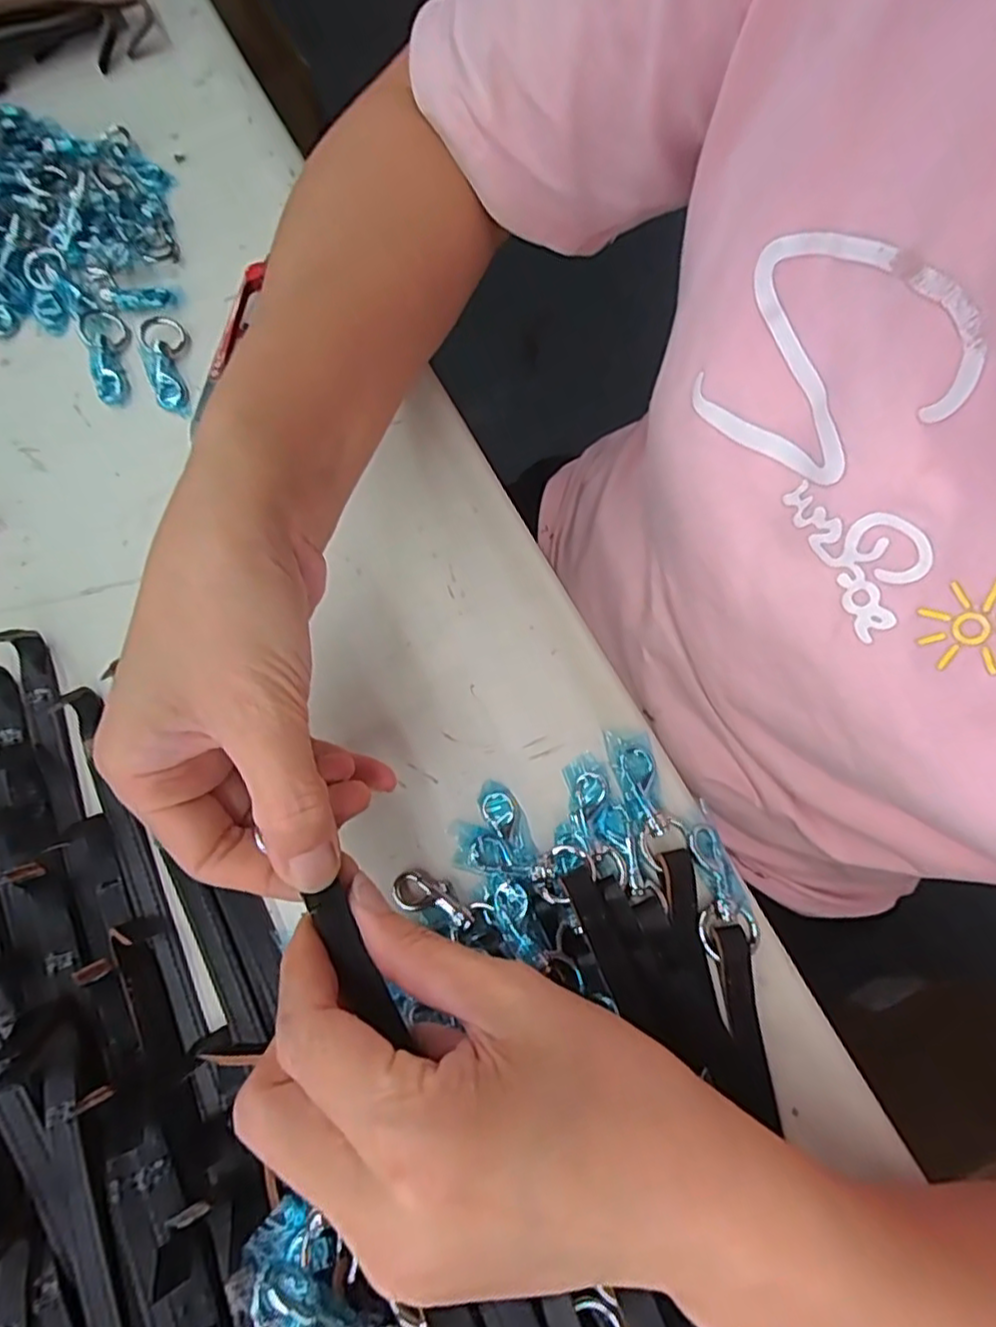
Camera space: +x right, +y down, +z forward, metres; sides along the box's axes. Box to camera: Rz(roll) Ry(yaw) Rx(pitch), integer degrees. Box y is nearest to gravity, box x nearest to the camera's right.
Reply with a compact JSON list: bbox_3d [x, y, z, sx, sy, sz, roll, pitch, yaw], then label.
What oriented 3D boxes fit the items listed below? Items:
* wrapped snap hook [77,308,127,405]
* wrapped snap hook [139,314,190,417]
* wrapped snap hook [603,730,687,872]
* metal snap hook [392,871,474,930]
[{"bbox_3d":[-0.200,-0.159,0.326,0.022,0.008,0.053,-18,74,-6],"label":"wrapped snap hook"},{"bbox_3d":[-0.168,-0.153,0.324,0.021,0.006,0.056,-13,83,-4],"label":"wrapped snap hook"},{"bbox_3d":[0.060,0.053,0.260,0.018,0.004,0.055,-16,74,-5],"label":"wrapped snap hook"},{"bbox_3d":[-0.026,0.094,0.255,0.036,0.004,0.015,12,56,17],"label":"metal snap hook"}]

